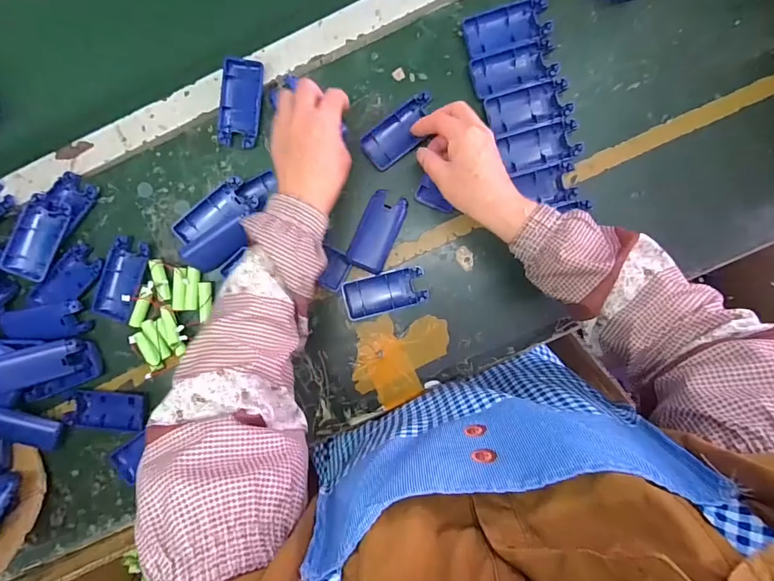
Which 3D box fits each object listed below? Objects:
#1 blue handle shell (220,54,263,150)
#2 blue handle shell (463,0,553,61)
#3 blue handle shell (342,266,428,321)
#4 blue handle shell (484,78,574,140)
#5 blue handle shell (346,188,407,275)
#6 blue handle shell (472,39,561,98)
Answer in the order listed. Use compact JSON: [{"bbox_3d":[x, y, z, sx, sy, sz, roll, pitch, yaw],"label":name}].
[{"bbox_3d":[-0.166,-0.214,0.490,0.046,0.017,0.095,7,92,2],"label":"blue handle shell"},{"bbox_3d":[0.133,-0.292,0.478,0.093,0.014,0.047,-16,91,3],"label":"blue handle shell"},{"bbox_3d":[-0.002,0.002,0.492,0.092,0.013,0.045,-14,91,3],"label":"blue handle shell"},{"bbox_3d":[0.158,-0.203,0.477,0.088,0.011,0.045,-15,91,3],"label":"blue handle shell"},{"bbox_3d":[-0.011,-0.067,0.488,0.043,0.018,0.089,23,93,2],"label":"blue handle shell"},{"bbox_3d":[0.140,-0.248,0.478,0.091,0.010,0.044,-15,91,3],"label":"blue handle shell"}]

